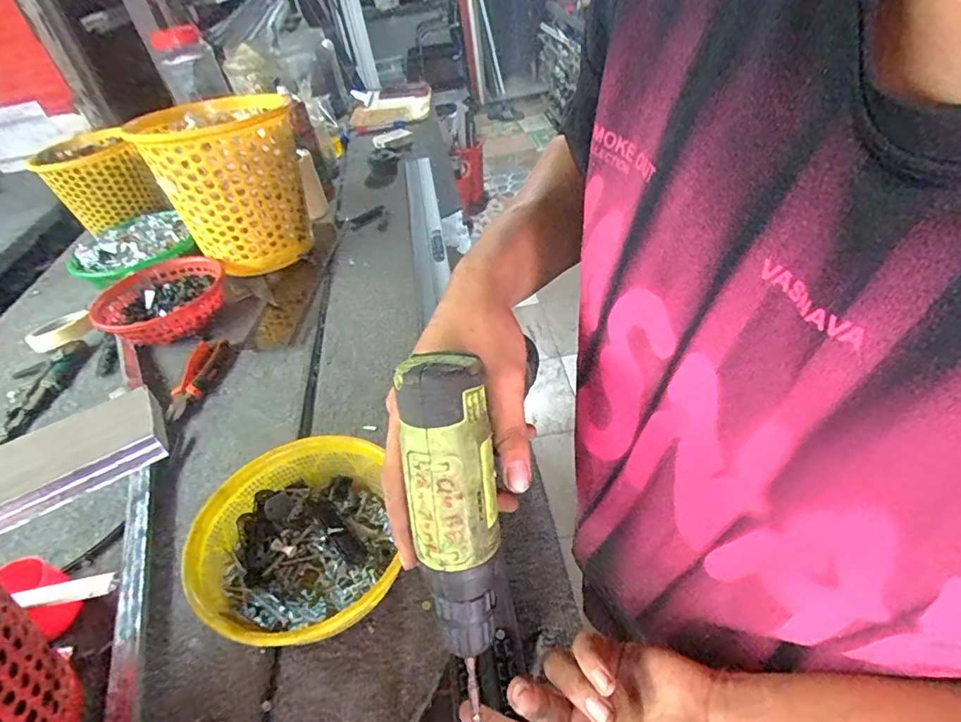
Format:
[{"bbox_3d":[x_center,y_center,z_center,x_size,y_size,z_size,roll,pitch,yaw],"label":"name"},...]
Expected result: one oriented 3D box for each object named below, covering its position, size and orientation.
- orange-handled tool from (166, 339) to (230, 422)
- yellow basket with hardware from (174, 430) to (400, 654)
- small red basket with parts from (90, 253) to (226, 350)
[{"bbox_3d":[-0.386,0.022,0.697,0.060,0.014,0.142,-8,41,0],"label":"orange-handled tool"},{"bbox_3d":[-0.160,0.167,0.459,0.176,0.070,0.194,-15,42,-8],"label":"yellow basket with hardware"},{"bbox_3d":[-0.493,-0.091,0.803,0.168,0.058,0.196,23,50,32],"label":"small red basket with parts"}]

